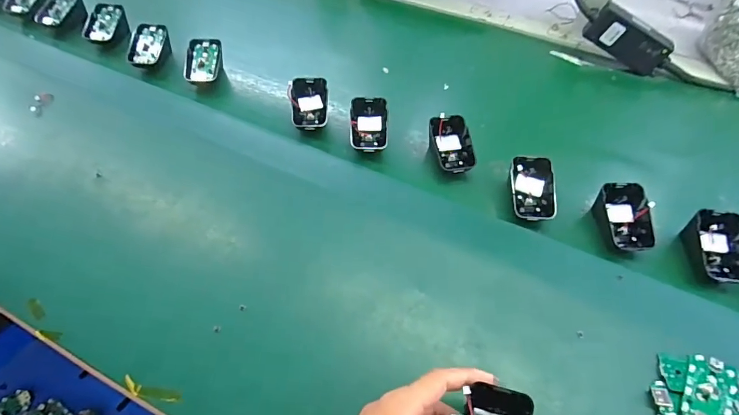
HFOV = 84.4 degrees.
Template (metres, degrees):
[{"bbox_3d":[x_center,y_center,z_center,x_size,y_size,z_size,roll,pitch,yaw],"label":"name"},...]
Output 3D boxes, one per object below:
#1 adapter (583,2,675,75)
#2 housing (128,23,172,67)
[{"bbox_3d":[0.379,-0.245,0.596,0.120,0.054,0.030,32,54,-5],"label":"adapter"},{"bbox_3d":[-0.313,-0.226,0.579,0.045,0.041,0.066,7,51,3],"label":"housing"}]

